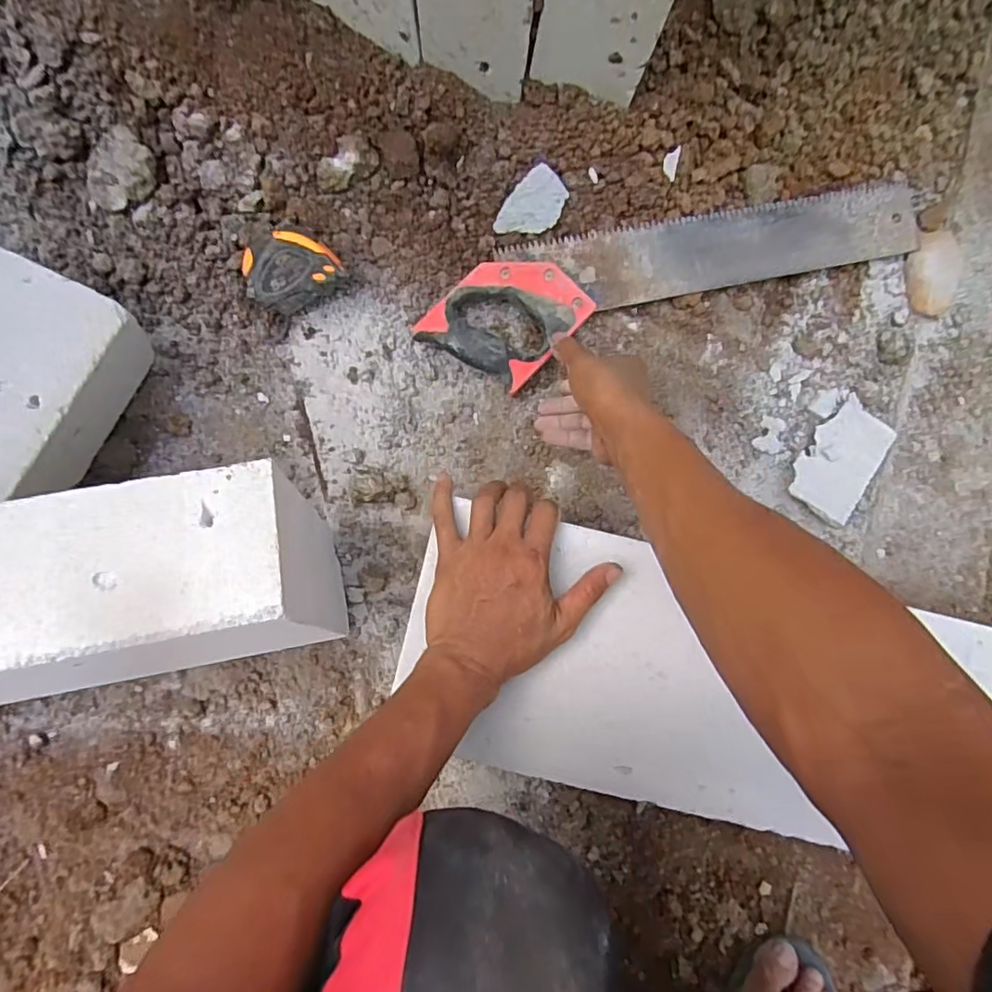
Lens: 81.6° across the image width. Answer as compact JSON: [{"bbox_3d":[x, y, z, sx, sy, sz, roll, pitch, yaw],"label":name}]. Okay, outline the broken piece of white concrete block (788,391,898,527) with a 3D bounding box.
[{"bbox_3d":[0.345,-0.037,0.572,0.069,0.021,0.120,30,86,-2],"label":"broken piece of white concrete block"}]

